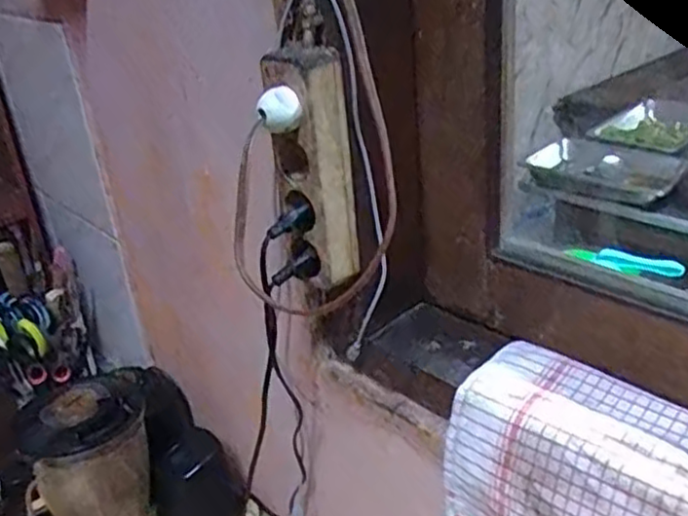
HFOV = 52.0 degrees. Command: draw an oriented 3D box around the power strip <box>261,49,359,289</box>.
[{"bbox_3d":[-0.028,-0.073,0.594,0.061,0.193,0.039,14,33,33],"label":"power strip"}]

